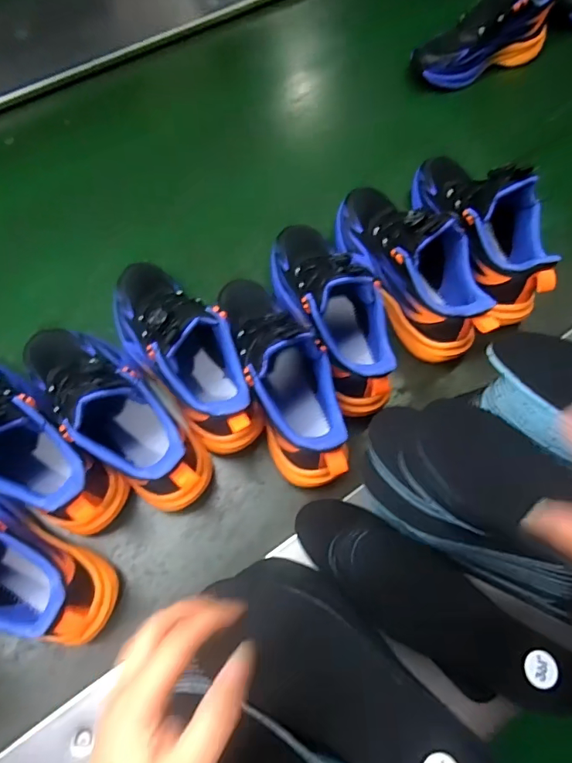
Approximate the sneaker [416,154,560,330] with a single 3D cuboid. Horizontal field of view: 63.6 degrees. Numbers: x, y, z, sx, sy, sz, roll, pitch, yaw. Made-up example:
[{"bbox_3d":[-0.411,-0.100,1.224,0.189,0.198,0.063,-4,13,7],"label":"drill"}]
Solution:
[{"bbox_3d":[0.249,-0.207,0.580,0.090,0.142,0.261,-11,70,-8],"label":"sneaker"}]

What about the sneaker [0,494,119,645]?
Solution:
[{"bbox_3d":[-0.267,0.149,0.399,0.230,0.131,0.095,13,69,1],"label":"sneaker"}]

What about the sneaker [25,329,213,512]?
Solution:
[{"bbox_3d":[-0.181,0.019,0.460,0.094,0.113,0.254,-40,77,-17],"label":"sneaker"}]

